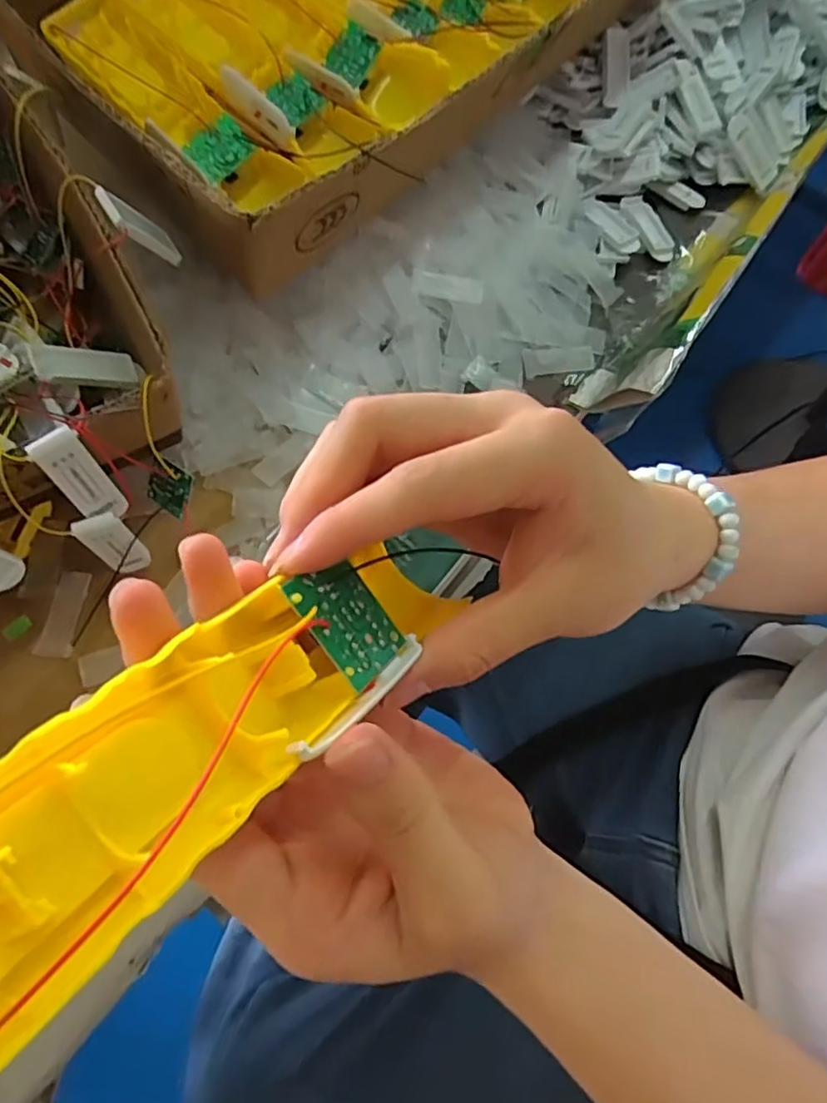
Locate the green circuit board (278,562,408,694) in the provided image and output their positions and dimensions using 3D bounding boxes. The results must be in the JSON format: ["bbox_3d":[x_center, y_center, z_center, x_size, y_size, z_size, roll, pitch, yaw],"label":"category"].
[{"bbox_3d":[-0.018,0.018,0.172,0.034,0.004,0.025,54,42,-7],"label":"green circuit board"}]

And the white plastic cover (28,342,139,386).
[{"bbox_3d":[-0.171,-0.097,0.327,0.051,0.008,0.020,-10,59,-46],"label":"white plastic cover"}]

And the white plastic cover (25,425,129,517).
[{"bbox_3d":[-0.154,-0.034,0.289,0.020,0.049,0.006,-42,56,-19],"label":"white plastic cover"}]

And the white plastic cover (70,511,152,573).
[{"bbox_3d":[-0.155,-0.003,0.326,0.020,0.053,0.006,-27,68,-11],"label":"white plastic cover"}]

